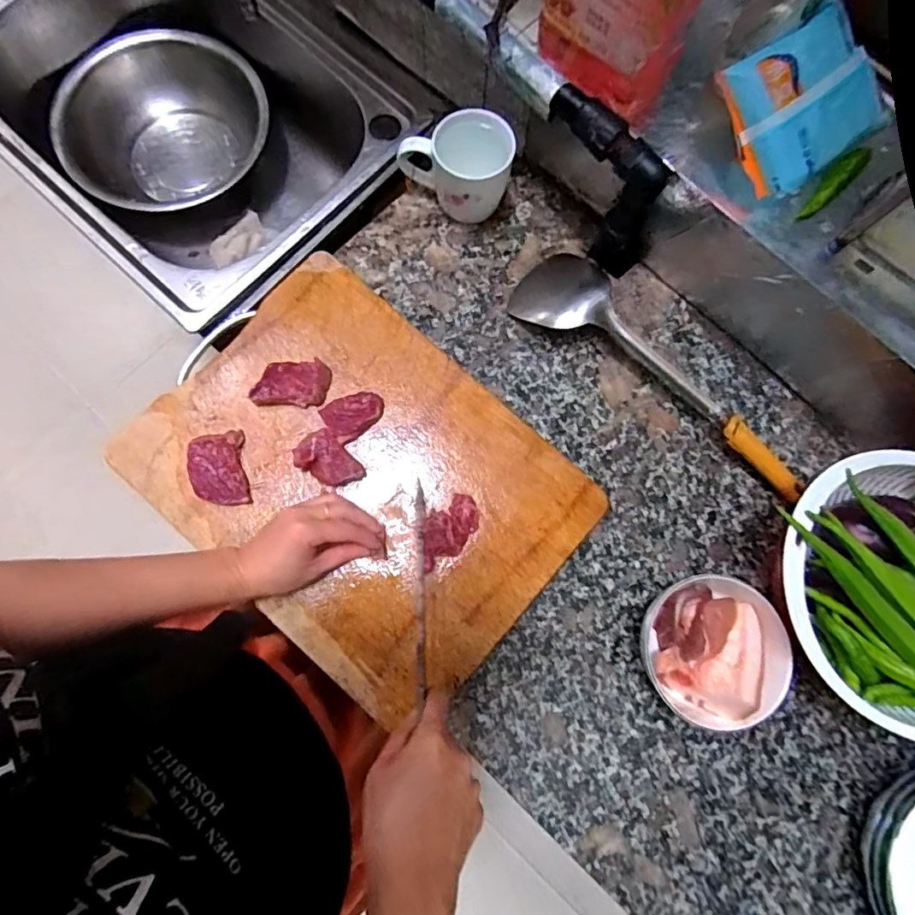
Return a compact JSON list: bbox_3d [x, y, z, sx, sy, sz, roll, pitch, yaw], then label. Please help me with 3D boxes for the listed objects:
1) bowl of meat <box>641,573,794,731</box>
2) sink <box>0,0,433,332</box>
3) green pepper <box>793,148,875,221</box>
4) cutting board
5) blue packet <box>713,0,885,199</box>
[{"bbox_3d":[0.229,0.171,0.482,0.120,0.078,0.111,0,80,-1],"label":"bowl of meat"},{"bbox_3d":[-0.327,-0.417,0.709,0.389,0.208,0.507,-44,85,-9],"label":"sink"},{"bbox_3d":[0.328,-0.239,0.465,0.082,0.018,0.021,-44,85,-9],"label":"green pepper"},{"bbox_3d":[-0.091,0.021,0.503,0.384,0.024,0.288,41,82,6],"label":"cutting board"},{"bbox_3d":[0.288,-0.290,0.434,0.129,0.021,0.110,-34,114,2],"label":"blue packet"}]

